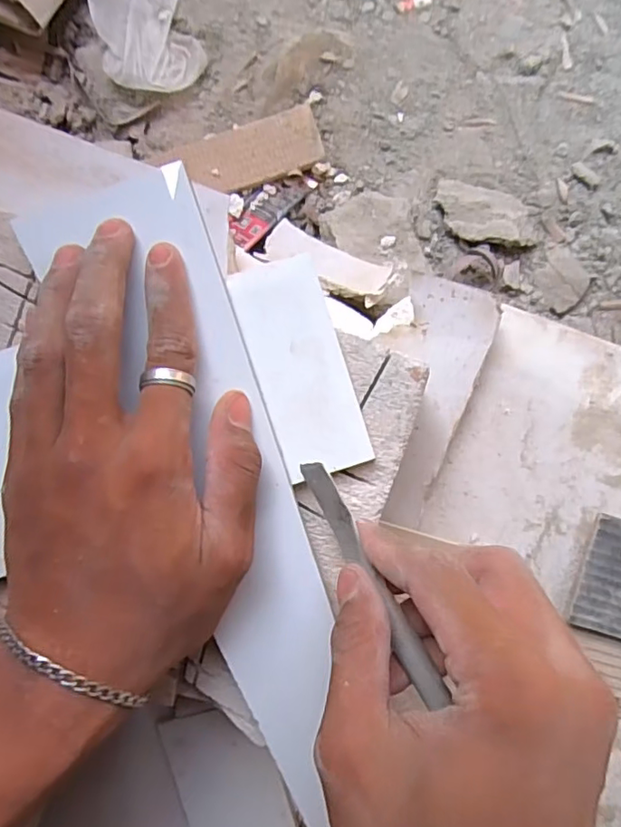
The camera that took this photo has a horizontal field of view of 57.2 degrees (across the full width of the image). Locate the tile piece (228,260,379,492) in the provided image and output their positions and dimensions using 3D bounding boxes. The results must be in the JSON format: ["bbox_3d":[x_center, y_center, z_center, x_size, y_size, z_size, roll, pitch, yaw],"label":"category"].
[{"bbox_3d":[-0.004,-0.021,0.258,0.039,0.012,0.095,-18,90,4],"label":"tile piece"}]

